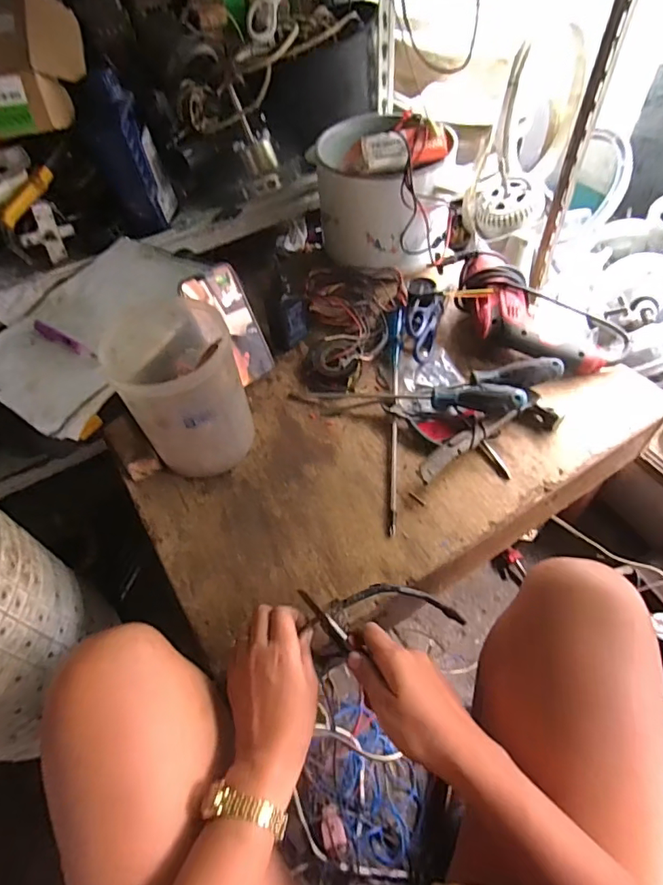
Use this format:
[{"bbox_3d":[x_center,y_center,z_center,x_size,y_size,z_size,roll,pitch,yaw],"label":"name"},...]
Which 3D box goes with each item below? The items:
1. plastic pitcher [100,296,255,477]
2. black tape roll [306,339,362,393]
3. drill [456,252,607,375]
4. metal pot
[{"bbox_3d":[-0.180,-0.062,0.598,0.128,0.173,0.160,-37,59,-21],"label":"plastic pitcher"},{"bbox_3d":[0.003,-0.116,0.704,0.077,0.033,0.086,2,54,6],"label":"black tape roll"},{"bbox_3d":[0.261,-0.177,0.698,0.129,0.072,0.253,-33,58,-18],"label":"drill"},{"bbox_3d":[0.075,-0.386,0.773,0.200,0.157,0.159,32,62,25],"label":"metal pot"}]

